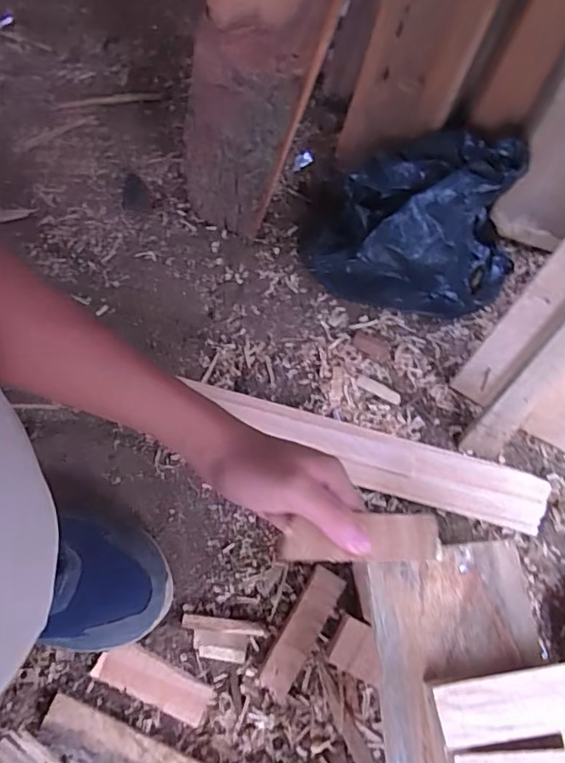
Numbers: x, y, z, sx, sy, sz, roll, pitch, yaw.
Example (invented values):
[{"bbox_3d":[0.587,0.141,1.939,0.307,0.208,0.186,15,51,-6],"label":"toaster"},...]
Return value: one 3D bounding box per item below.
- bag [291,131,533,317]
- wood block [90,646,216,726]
[{"bbox_3d":[0.134,-0.175,0.574,0.218,0.120,0.180,4,68,3],"label":"bag"},{"bbox_3d":[-0.111,0.259,0.464,0.101,0.006,0.033,20,69,8],"label":"wood block"}]

